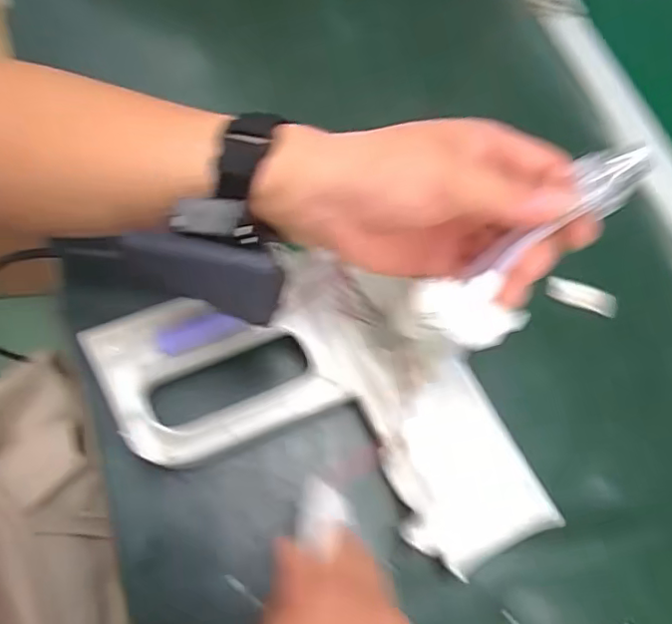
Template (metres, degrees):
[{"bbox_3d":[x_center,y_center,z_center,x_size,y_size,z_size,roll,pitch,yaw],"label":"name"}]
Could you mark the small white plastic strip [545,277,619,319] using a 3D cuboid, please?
[{"bbox_3d":[0.163,-0.010,0.379,0.046,0.006,0.015,22,67,1],"label":"small white plastic strip"}]

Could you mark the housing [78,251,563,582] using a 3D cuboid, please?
[{"bbox_3d":[-0.010,0.068,0.320,0.171,0.051,0.211,-29,75,-17],"label":"housing"}]

